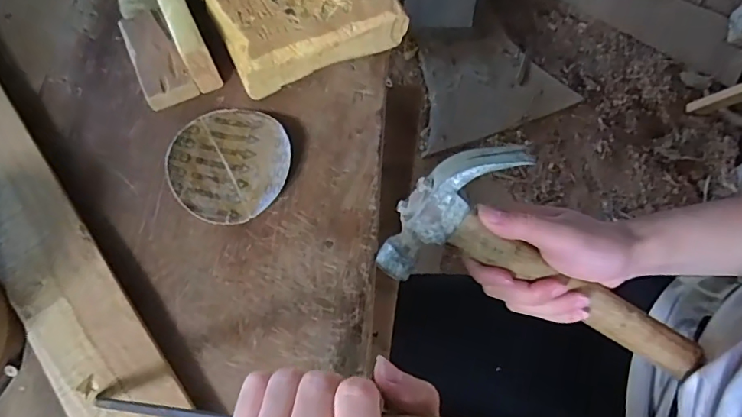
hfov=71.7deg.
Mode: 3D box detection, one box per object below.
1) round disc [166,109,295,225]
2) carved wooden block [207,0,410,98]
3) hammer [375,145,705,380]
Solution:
[{"bbox_3d":[-0.104,-0.035,0.380,0.086,0.012,0.089,0,70,0],"label":"round disc"},{"bbox_3d":[-0.054,-0.156,0.408,0.130,0.036,0.095,-25,71,-9],"label":"carved wooden block"},{"bbox_3d":[0.150,0.040,0.367,0.271,0.113,0.024,21,29,-12],"label":"hammer"}]

